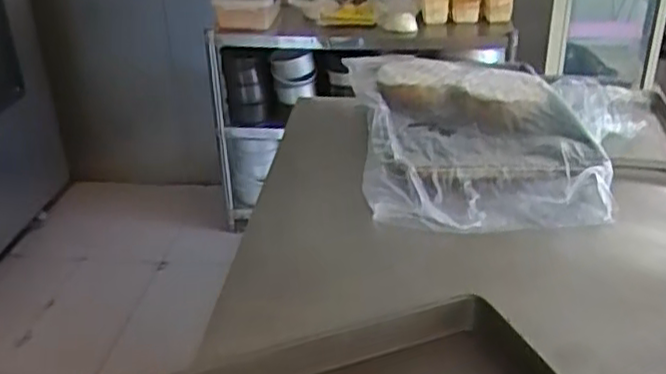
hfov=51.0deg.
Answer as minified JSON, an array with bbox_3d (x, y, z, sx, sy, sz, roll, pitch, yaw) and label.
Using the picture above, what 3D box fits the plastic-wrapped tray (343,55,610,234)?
[{"bbox_3d":[0.279,-0.126,1.454,0.435,0.074,0.683,-2,28,0],"label":"plastic-wrapped tray"}]

